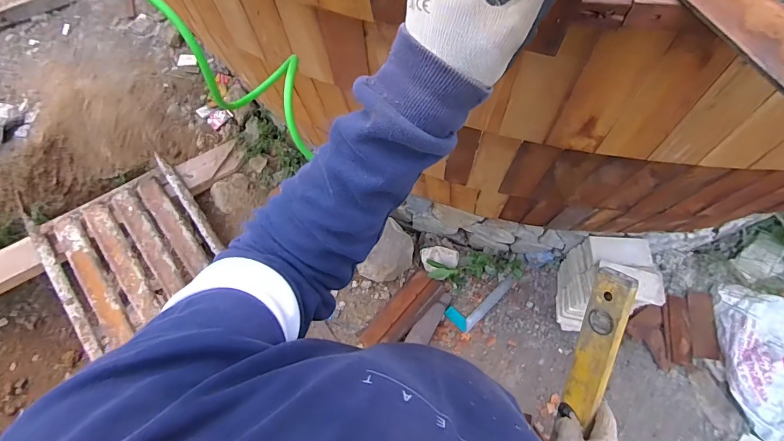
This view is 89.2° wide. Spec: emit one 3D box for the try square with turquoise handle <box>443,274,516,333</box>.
[{"bbox_3d":[0.344,0.296,1.519,0.296,0.017,0.106,-39,70,-15],"label":"try square with turquoise handle"}]

